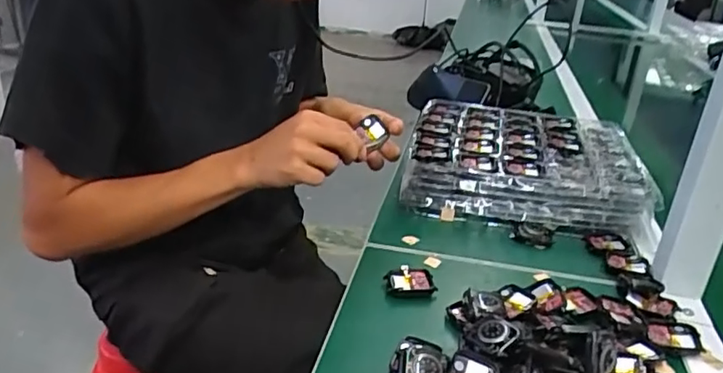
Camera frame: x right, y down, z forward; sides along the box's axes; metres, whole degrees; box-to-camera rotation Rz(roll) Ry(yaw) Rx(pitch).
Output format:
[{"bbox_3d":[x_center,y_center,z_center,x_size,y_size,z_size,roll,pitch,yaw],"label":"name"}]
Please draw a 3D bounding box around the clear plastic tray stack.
[{"bbox_3d":[0.214,-0.026,0.782,0.287,0.089,0.260,8,25,9],"label":"clear plastic tray stack"}]

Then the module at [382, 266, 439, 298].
[{"bbox_3d":[0.048,0.094,0.561,0.047,0.015,0.035,1,25,-6],"label":"module"}]

